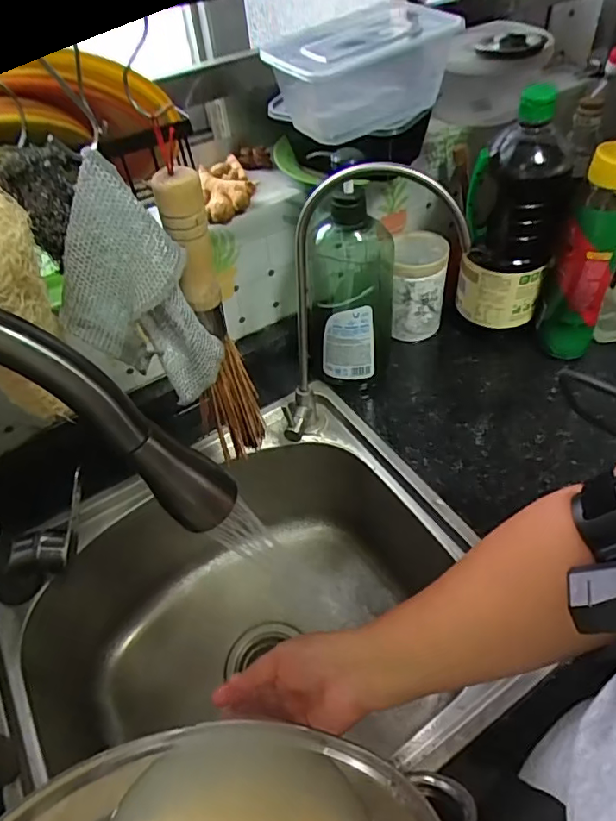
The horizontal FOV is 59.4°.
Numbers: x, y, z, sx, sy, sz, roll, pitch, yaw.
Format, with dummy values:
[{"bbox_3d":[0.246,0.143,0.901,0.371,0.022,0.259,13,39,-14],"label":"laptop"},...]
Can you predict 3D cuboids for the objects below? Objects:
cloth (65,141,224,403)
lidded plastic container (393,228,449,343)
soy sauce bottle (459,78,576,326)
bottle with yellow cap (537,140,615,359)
[{"bbox_3d":[-0.110,-0.073,0.349,0.071,0.159,0.055,5,48,11],"label":"cloth"},{"bbox_3d":[0.145,-0.162,0.718,0.066,0.127,0.074,2,48,8],"label":"lidded plastic container"},{"bbox_3d":[0.236,-0.223,0.630,0.093,0.258,0.071,-1,47,5],"label":"soy sauce bottle"},{"bbox_3d":[0.319,-0.165,0.622,0.066,0.249,0.061,17,51,20],"label":"bottle with yellow cap"}]

